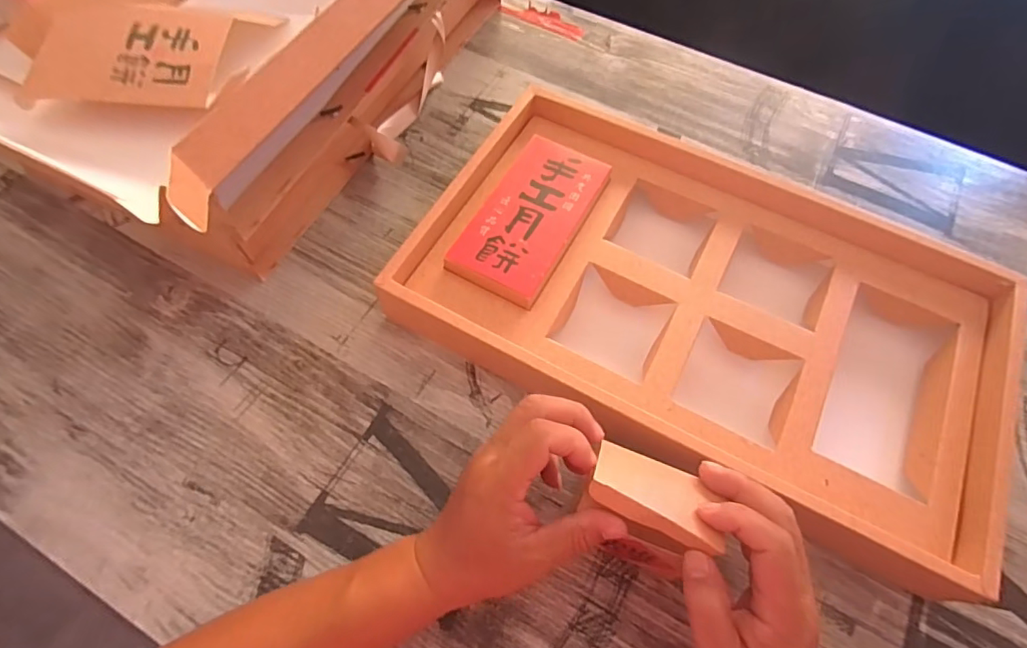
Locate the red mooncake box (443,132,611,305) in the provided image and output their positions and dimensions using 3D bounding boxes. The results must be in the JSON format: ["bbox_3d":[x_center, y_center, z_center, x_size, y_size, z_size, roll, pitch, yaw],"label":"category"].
[{"bbox_3d":[0.016,-0.097,0.487,0.084,0.018,0.176,26,64,12],"label":"red mooncake box"}]

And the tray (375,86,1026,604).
[{"bbox_3d":[0.161,-0.019,0.466,0.477,0.061,0.295,28,64,13],"label":"tray"}]

